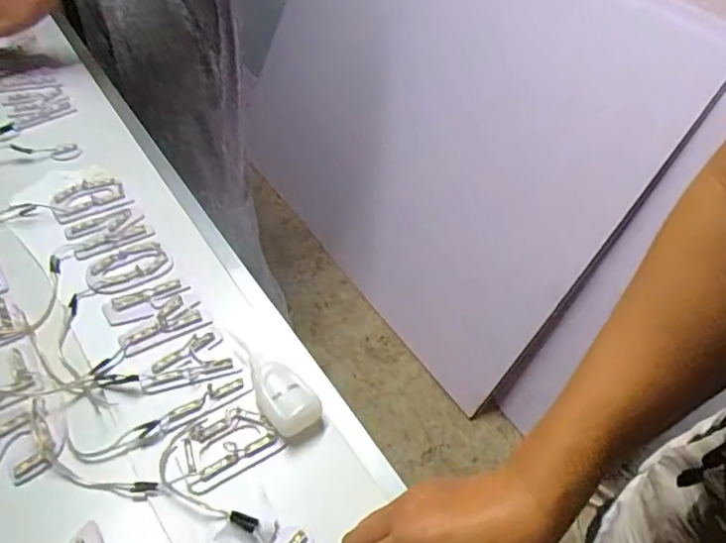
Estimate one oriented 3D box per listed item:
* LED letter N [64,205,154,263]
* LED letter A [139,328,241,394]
[{"bbox_3d":[-0.273,-0.042,0.625,0.082,0.008,0.055,-31,57,-29],"label":"LED letter N"},{"bbox_3d":[-0.158,0.082,0.513,0.079,0.007,0.049,-20,52,-22],"label":"LED letter A"}]

